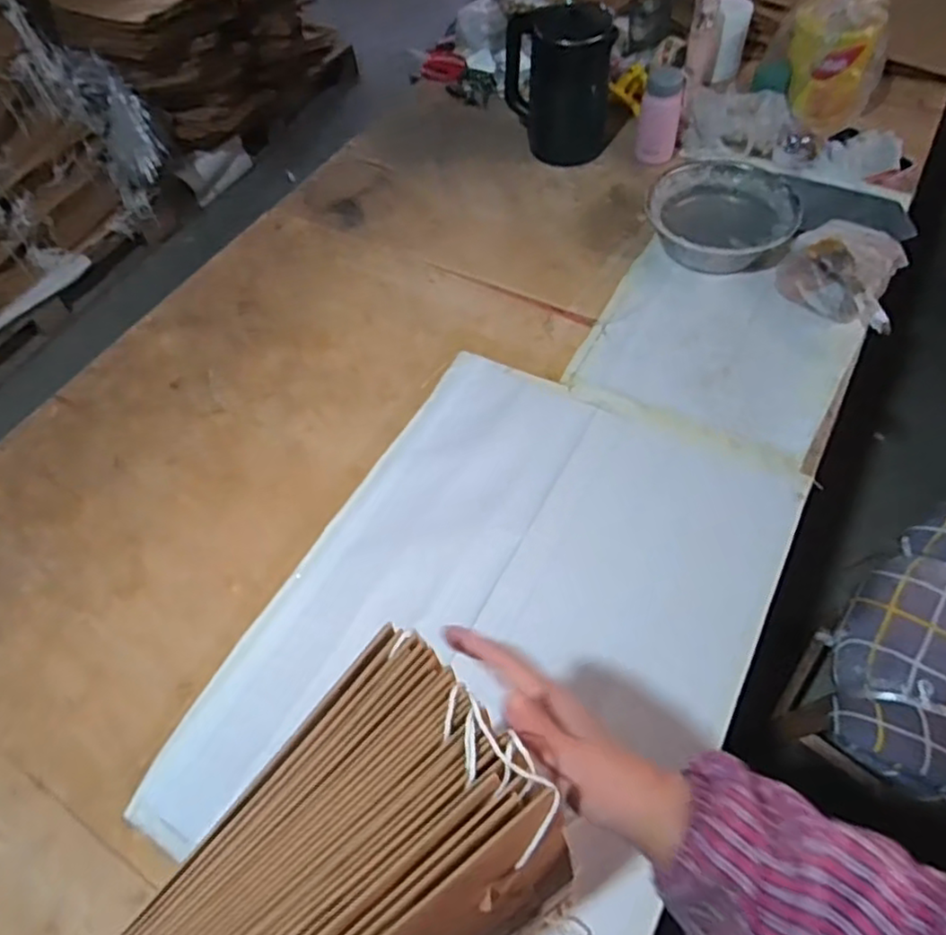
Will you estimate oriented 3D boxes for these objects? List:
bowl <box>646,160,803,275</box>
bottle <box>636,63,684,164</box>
[{"bbox_3d":[0.403,-0.404,1.068,0.219,0.074,0.219,-2,56,3],"label":"bowl"},{"bbox_3d":[0.340,-0.638,1.188,0.077,0.144,0.069,25,62,19],"label":"bottle"}]

